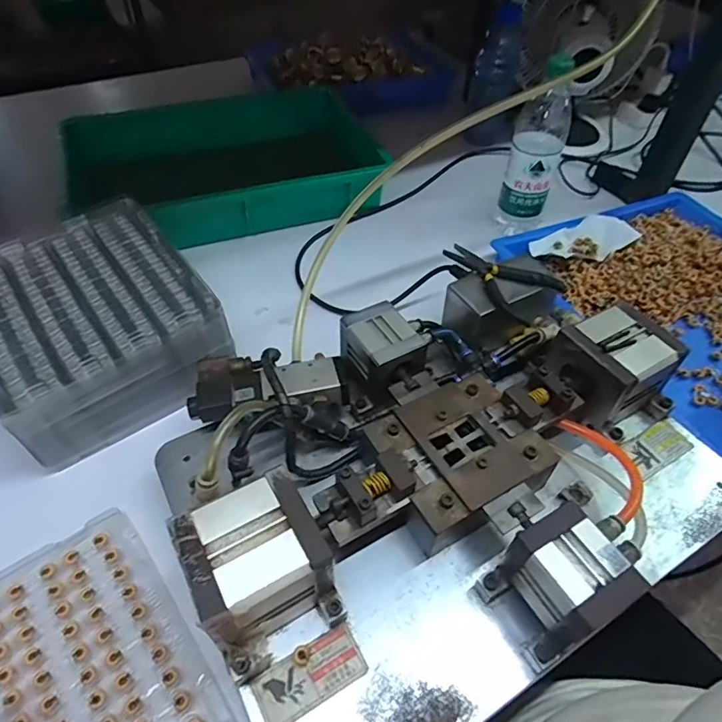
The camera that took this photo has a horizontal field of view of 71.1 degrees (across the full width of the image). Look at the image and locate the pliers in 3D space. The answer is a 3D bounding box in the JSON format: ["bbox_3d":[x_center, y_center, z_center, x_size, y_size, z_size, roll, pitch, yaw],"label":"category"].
[{"bbox_3d":[0.129,-0.082,0.496,0.068,0.019,0.119,-35,60,-28],"label":"pliers"}]

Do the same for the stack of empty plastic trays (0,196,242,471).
[{"bbox_3d":[-0.283,-0.046,0.529,0.206,0.092,0.246,-30,58,-25],"label":"stack of empty plastic trays"}]

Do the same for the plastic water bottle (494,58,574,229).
[{"bbox_3d":[0.228,-0.269,0.659,0.067,0.218,0.061,19,51,12],"label":"plastic water bottle"}]

